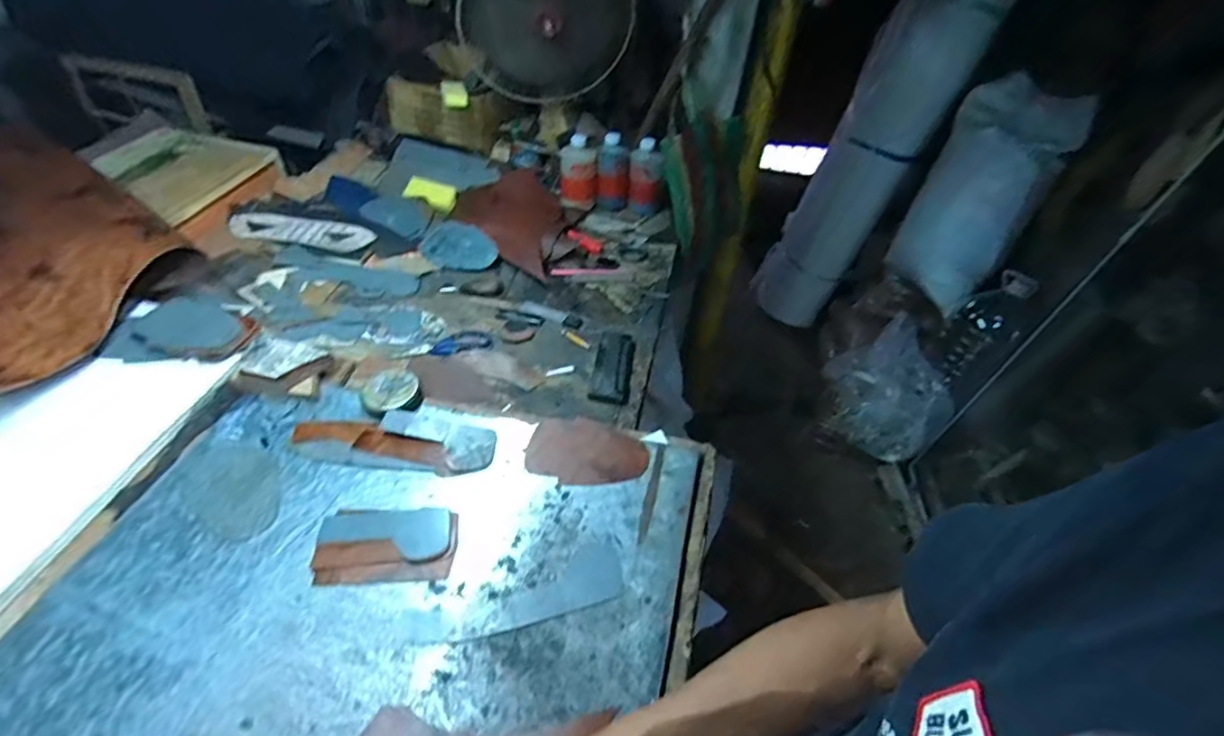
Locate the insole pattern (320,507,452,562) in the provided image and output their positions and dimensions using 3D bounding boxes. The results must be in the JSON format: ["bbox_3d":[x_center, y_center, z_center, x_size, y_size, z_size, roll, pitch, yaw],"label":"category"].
[{"bbox_3d":[-0.252,0.187,0.659,0.141,0.004,0.068,-3,37,-5],"label":"insole pattern"}]

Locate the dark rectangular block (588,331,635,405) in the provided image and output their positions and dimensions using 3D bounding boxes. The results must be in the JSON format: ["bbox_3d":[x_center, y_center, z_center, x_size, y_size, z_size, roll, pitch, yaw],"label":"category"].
[{"bbox_3d":[0.001,-0.004,0.907,0.056,0.022,0.147,8,45,2],"label":"dark rectangular block"}]

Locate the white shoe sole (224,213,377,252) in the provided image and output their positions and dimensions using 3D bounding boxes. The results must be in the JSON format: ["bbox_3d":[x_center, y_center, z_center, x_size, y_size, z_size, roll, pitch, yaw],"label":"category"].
[{"bbox_3d":[-0.595,-0.262,1.133,0.280,0.006,0.070,9,55,2],"label":"white shoe sole"}]

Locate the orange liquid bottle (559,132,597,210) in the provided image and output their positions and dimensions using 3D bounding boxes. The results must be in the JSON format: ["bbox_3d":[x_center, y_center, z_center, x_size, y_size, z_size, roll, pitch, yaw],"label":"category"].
[{"bbox_3d":[-0.072,-0.412,1.261,0.072,0.139,0.086,-1,45,-8],"label":"orange liquid bottle"}]

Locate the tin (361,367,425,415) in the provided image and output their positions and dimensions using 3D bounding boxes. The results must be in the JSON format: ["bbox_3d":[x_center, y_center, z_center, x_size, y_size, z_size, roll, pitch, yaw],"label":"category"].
[{"bbox_3d":[-0.298,0.033,0.802,0.073,0.024,0.073,2,44,-2],"label":"tin"}]

